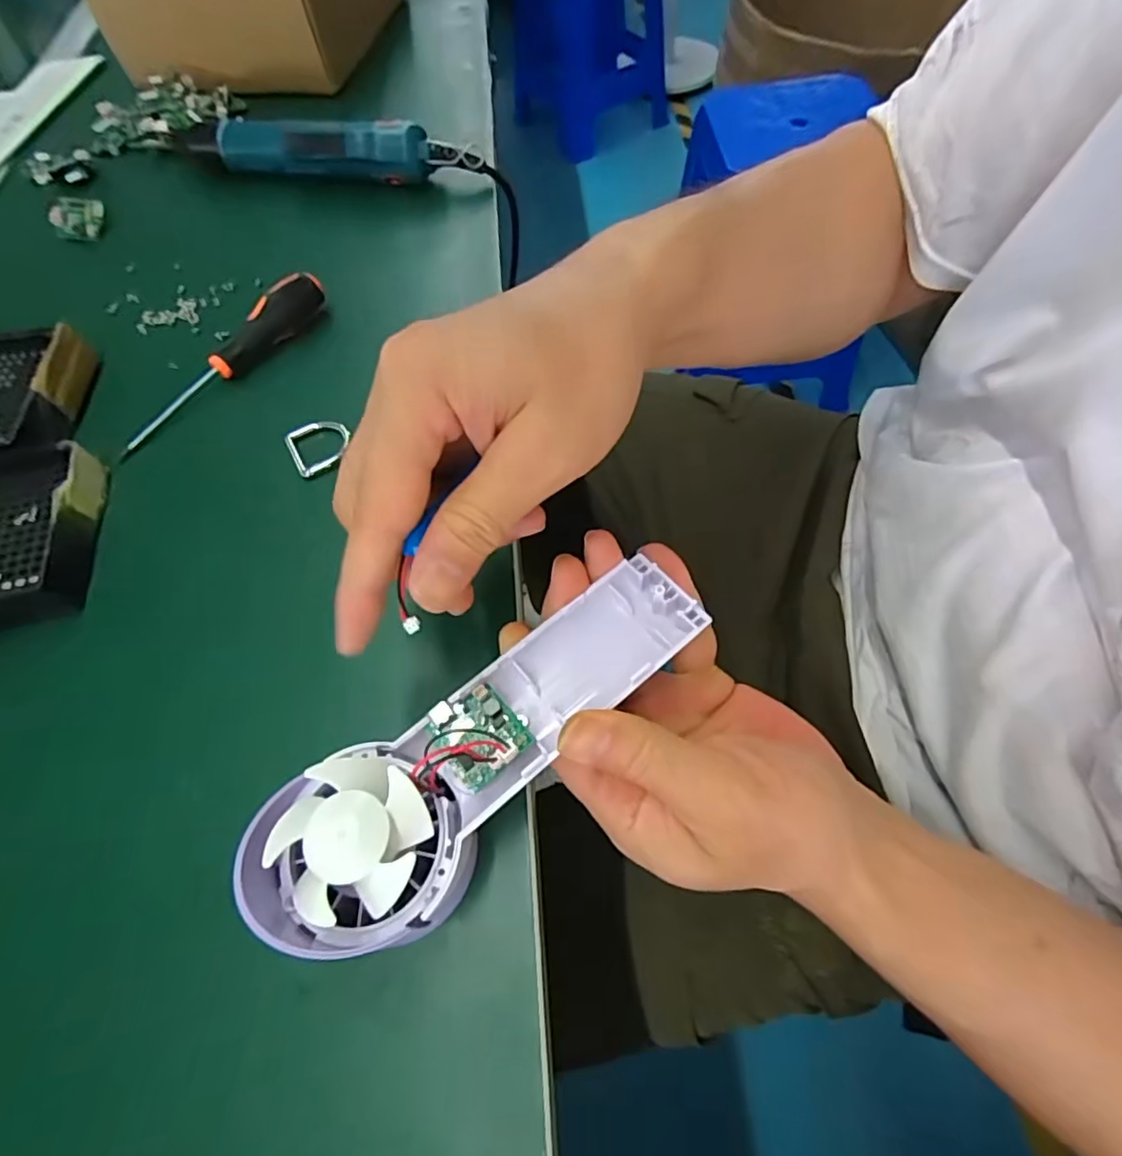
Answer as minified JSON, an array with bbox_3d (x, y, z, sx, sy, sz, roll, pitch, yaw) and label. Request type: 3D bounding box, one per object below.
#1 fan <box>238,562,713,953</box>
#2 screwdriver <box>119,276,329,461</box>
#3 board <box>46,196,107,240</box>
[{"bbox_3d":[-0.023,0.056,0.211,0.174,0.030,0.058,-37,65,-23],"label":"fan"},{"bbox_3d":[-0.190,-0.123,0.339,0.020,0.023,0.143,33,69,19],"label":"screwdriver"},{"bbox_3d":[-0.340,-0.254,0.424,0.033,0.007,0.030,5,94,-6],"label":"board"}]

